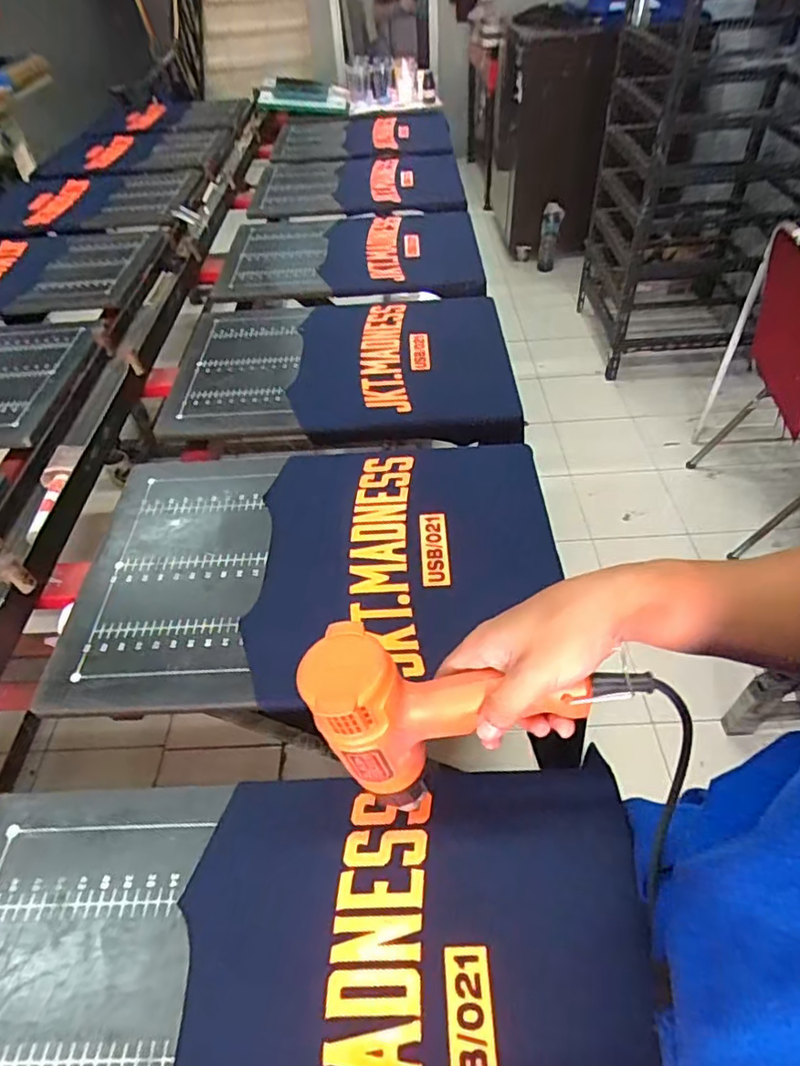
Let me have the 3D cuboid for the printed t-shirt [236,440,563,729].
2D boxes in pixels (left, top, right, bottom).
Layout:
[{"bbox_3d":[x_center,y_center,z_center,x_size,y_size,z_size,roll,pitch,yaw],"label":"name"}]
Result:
[{"bbox_3d":[0.007,0.024,0.742,0.363,0.020,0.420,-3,47,4],"label":"printed t-shirt"}]

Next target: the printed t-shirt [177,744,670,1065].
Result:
[{"bbox_3d":[0.015,0.377,0.418,0.361,0.018,0.397,-4,47,3],"label":"printed t-shirt"}]

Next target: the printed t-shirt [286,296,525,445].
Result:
[{"bbox_3d":[0.007,-0.323,1.071,0.372,0.067,0.408,-4,47,3],"label":"printed t-shirt"}]

